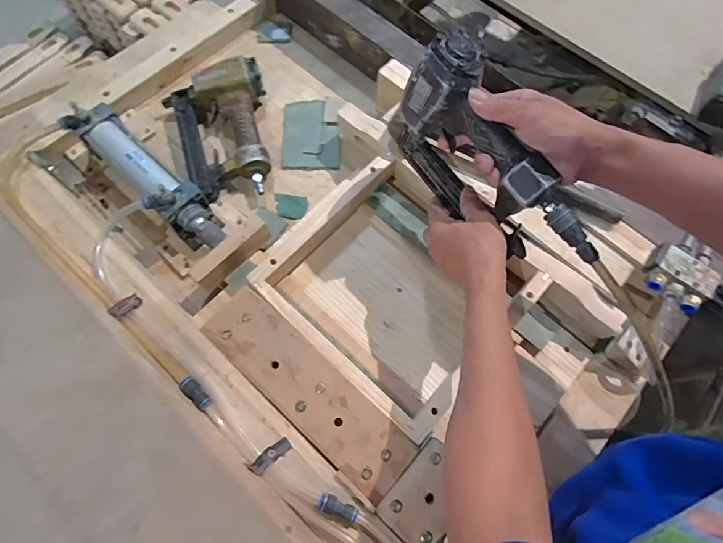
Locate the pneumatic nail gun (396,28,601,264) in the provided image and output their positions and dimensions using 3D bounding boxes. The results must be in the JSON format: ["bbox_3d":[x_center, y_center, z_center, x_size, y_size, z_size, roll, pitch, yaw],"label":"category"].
[{"bbox_3d":[0.149,-0.115,0.470,0.057,0.160,0.261,-35,74,-16],"label":"pneumatic nail gun"}]

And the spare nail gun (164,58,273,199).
[{"bbox_3d":[-0.210,-0.218,0.657,0.155,0.066,0.212,-17,71,-8],"label":"spare nail gun"}]

